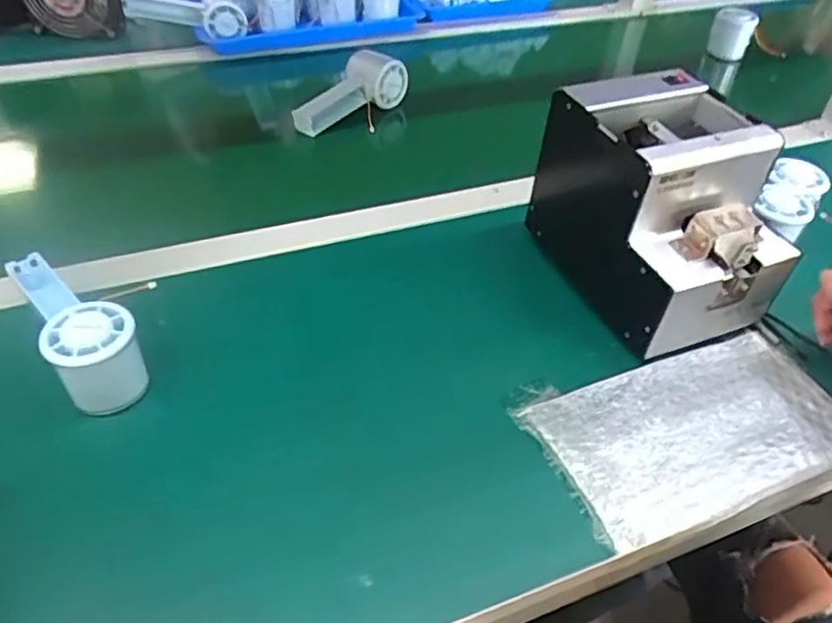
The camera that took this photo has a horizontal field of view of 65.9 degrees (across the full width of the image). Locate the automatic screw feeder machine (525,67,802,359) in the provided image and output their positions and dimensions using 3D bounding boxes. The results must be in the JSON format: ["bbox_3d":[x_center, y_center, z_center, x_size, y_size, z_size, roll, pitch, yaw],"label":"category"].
[{"bbox_3d":[0.199,-0.085,0.521,0.137,0.151,0.184,-15,47,-20],"label":"automatic screw feeder machine"}]

